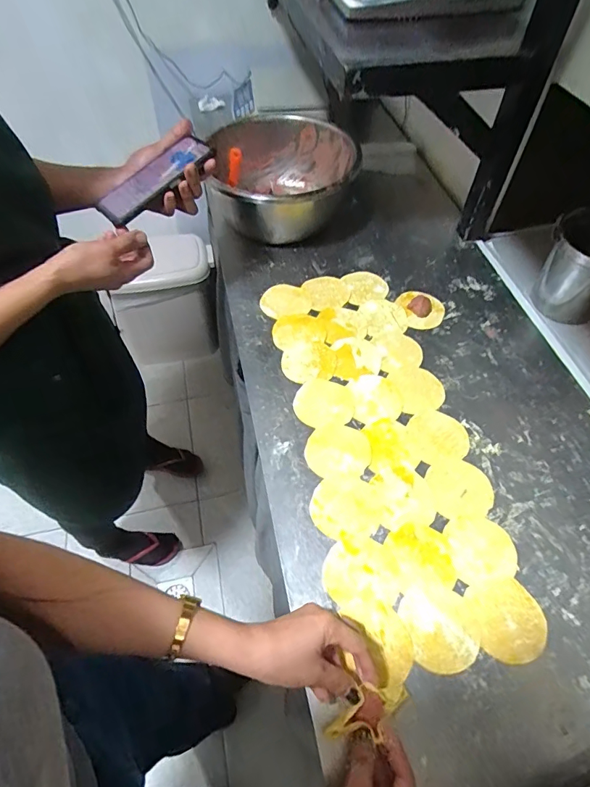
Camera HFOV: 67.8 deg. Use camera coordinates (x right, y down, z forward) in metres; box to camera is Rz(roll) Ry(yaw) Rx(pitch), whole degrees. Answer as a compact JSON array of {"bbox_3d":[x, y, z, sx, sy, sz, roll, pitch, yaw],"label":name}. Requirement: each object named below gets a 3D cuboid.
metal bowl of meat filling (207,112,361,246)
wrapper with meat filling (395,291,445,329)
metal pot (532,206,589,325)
[{"bbox_3d":[-0.024,-0.393,0.821,0.257,0.124,0.265,0,56,-1],"label":"metal bowl of meat filling"},{"bbox_3d":[0.208,-0.140,0.727,0.078,0.012,0.071,14,57,8],"label":"wrapper with meat filling"},{"bbox_3d":[0.483,-0.222,0.713,0.147,0.125,0.151,20,58,12],"label":"metal pot"}]

